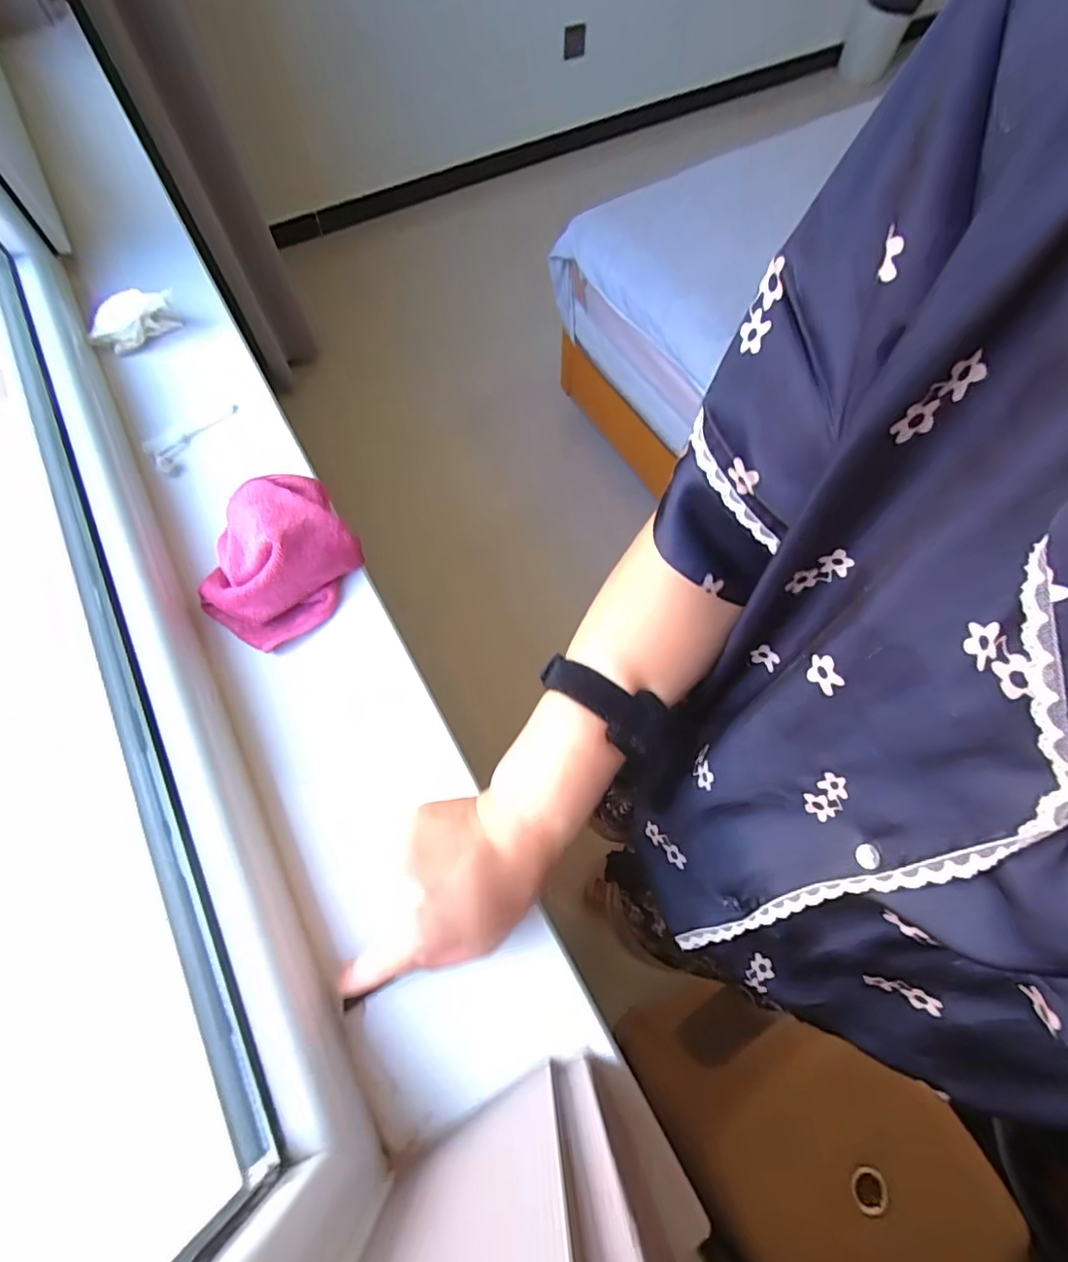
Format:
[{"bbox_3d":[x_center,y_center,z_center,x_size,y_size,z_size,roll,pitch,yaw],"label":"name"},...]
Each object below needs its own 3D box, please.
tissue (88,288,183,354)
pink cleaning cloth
[{"bbox_3d":[-0.373,-0.287,0.511,0.082,0.036,0.030,-23,69,-10],"label":"tissue"},{"bbox_3d":[-0.194,-0.061,0.402,0.115,0.049,0.117,-37,72,-15],"label":"pink cleaning cloth"}]

